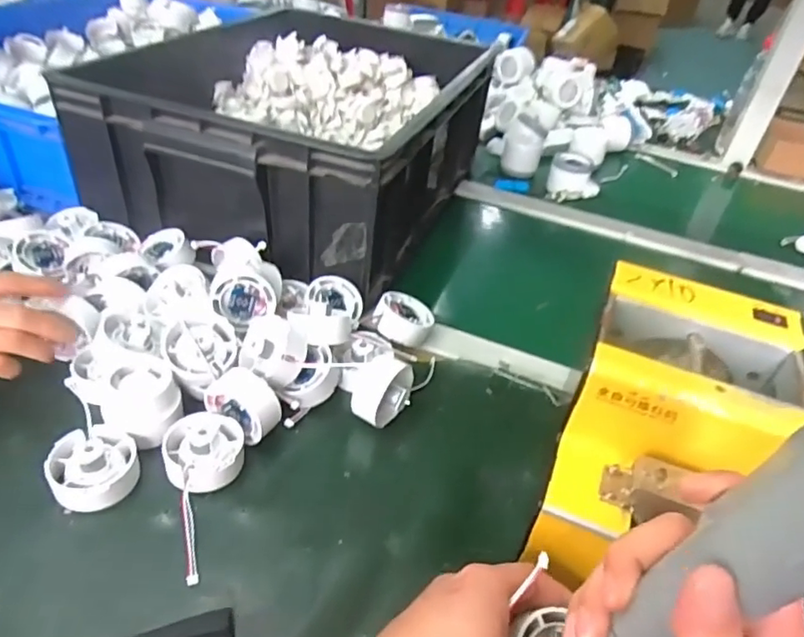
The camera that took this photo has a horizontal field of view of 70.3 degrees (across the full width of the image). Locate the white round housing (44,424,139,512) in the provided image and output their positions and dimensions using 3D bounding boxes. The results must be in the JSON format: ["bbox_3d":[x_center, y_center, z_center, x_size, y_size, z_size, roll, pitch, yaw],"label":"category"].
[{"bbox_3d":[-0.214,0.101,0.397,0.054,0.032,0.060,-20,46,-29],"label":"white round housing"}]

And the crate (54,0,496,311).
[{"bbox_3d":[-0.121,-0.242,0.714,0.373,0.159,0.452,18,40,12],"label":"crate"}]

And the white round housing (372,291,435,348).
[{"bbox_3d":[0.002,0.000,0.550,0.055,0.024,0.055,-2,46,-42],"label":"white round housing"}]

